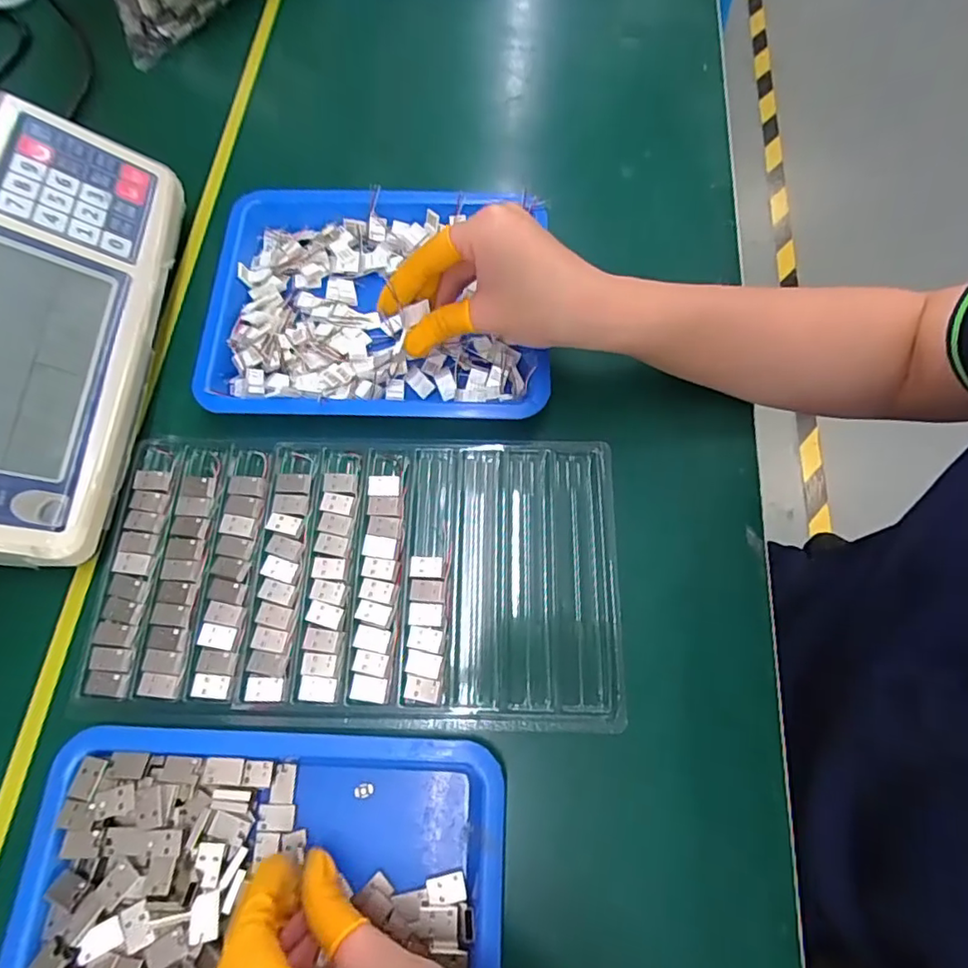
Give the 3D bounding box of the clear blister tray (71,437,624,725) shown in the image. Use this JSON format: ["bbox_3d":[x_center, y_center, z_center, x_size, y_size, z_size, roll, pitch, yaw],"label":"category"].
[{"bbox_3d":[-0.067,0.050,0.324,0.287,0.012,0.156,1,71,-2],"label":"clear blister tray"}]

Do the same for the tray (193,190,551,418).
[{"bbox_3d":[-0.069,-0.119,0.372,0.214,0.033,0.167,2,71,-1],"label":"tray"}]

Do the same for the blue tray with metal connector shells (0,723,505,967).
[{"bbox_3d":[-0.105,0.205,0.257,0.219,0.024,0.171,4,71,-1],"label":"blue tray with metal connector shells"}]

